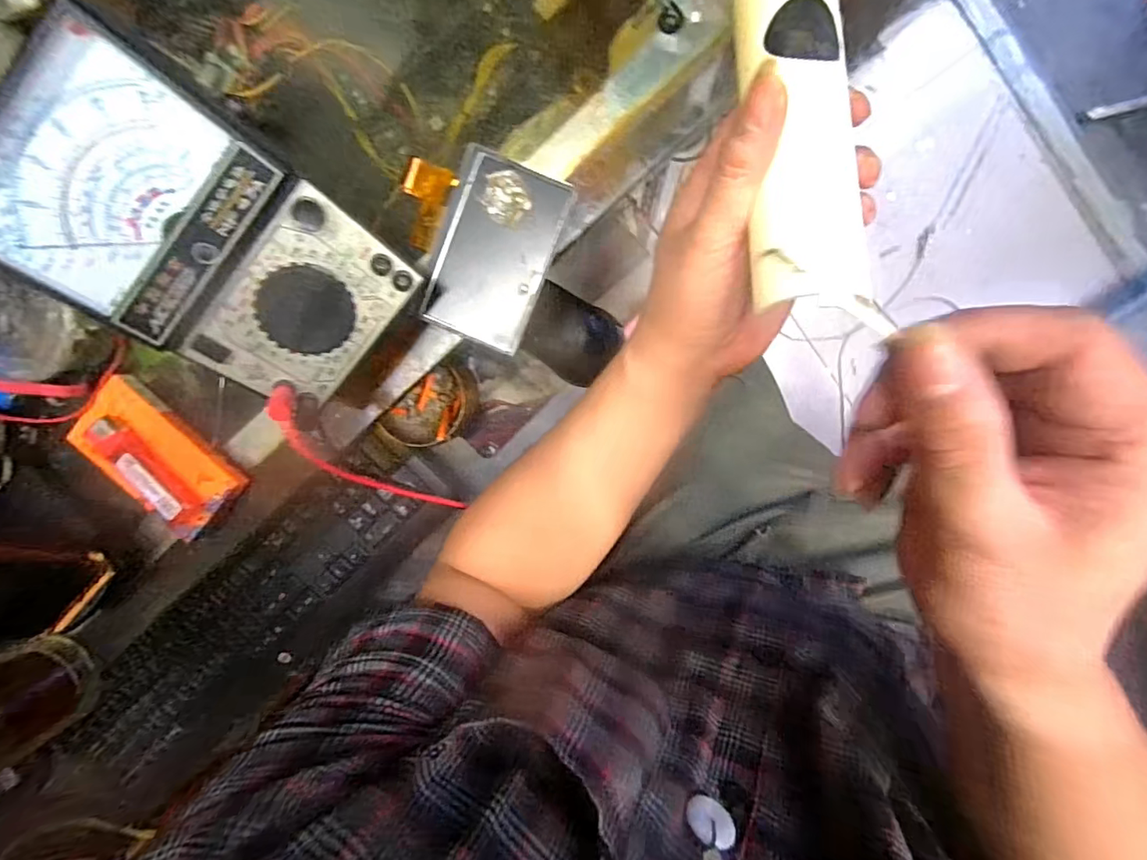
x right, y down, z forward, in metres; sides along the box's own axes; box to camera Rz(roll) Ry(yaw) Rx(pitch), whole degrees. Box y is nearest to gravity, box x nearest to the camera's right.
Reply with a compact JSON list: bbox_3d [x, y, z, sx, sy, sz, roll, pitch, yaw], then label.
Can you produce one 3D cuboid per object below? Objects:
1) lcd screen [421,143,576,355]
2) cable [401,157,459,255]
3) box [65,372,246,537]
[{"bbox_3d":[-0.047,-0.105,0.308,0.066,0.004,0.104,20,96,1],"label":"lcd screen"},{"bbox_3d":[-0.087,-0.132,0.309,0.030,0.010,0.048,20,103,5],"label":"cable"},{"bbox_3d":[-0.256,0.017,0.323,0.054,0.025,0.097,-43,92,8],"label":"box"}]

